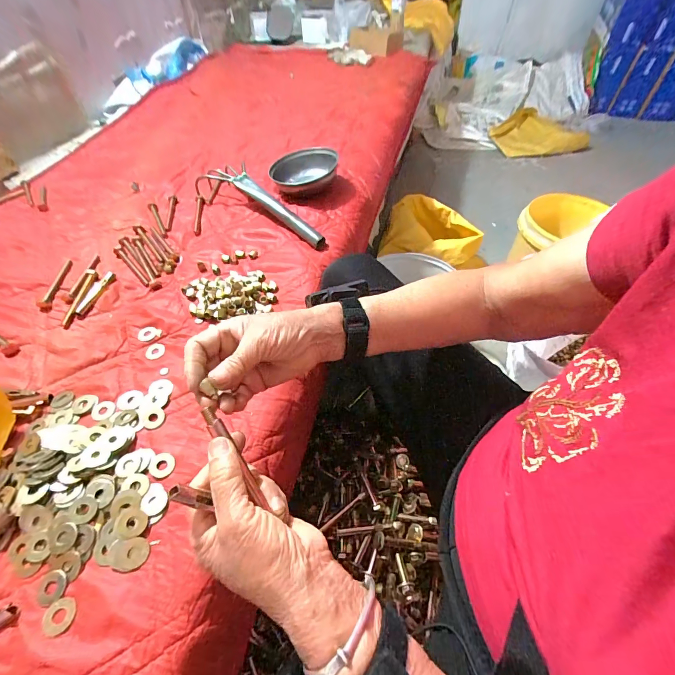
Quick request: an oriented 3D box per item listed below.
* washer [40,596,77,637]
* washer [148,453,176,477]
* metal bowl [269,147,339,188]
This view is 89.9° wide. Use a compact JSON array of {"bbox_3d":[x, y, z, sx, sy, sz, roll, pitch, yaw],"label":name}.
[{"bbox_3d":[-0.230,0.229,0.278,0.026,0.004,0.025,-2,52,0],"label":"washer"},{"bbox_3d":[-0.184,0.133,0.354,0.024,0.004,0.027,-36,59,-23],"label":"washer"},{"bbox_3d":[-0.069,-0.323,0.668,0.121,0.050,0.118,-1,52,1],"label":"metal bowl"}]

